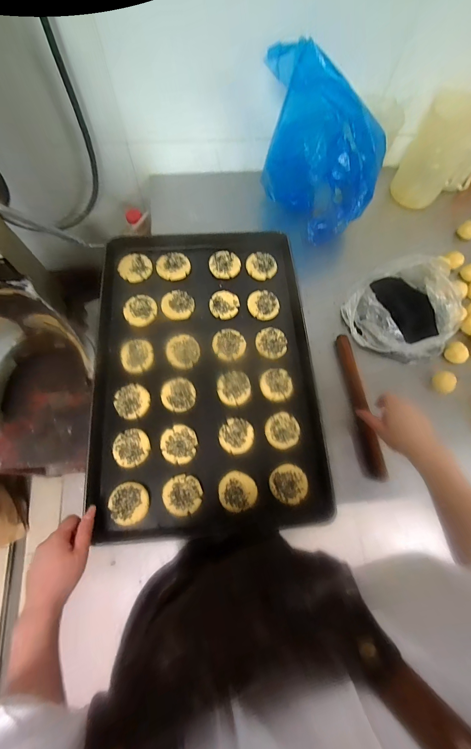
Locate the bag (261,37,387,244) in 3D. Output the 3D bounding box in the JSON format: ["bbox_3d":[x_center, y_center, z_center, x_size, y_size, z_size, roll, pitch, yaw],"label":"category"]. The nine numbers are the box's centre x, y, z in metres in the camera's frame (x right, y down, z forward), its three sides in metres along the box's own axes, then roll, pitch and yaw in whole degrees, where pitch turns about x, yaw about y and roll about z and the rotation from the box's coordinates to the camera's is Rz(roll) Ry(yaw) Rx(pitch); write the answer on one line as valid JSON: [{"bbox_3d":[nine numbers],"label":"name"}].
[{"bbox_3d":[0.182,-0.468,0.673,0.127,0.266,0.258,-38,76,-15],"label":"bag"}]

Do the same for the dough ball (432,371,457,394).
[{"bbox_3d":[0.427,0.017,0.651,0.040,0.026,0.043,-18,71,-10],"label":"dough ball"}]

